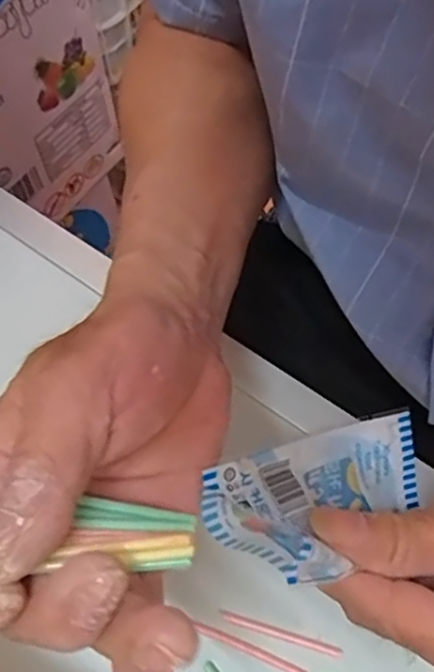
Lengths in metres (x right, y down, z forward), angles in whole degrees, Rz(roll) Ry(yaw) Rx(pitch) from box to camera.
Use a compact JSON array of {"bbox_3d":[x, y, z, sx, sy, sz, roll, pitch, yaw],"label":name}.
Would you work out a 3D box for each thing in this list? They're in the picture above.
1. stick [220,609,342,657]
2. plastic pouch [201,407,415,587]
[{"bbox_3d":[0.031,0.145,0.317,0.059,0.004,0.005,14,64,10],"label":"stick"},{"bbox_3d":[0.045,0.062,0.255,0.098,0.026,0.048,-14,58,-38],"label":"plastic pouch"}]

